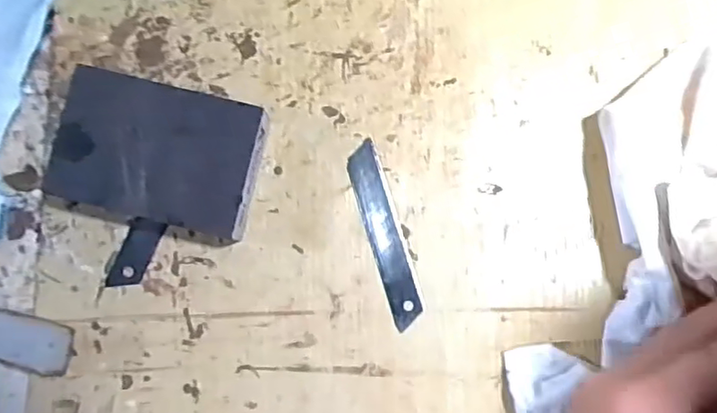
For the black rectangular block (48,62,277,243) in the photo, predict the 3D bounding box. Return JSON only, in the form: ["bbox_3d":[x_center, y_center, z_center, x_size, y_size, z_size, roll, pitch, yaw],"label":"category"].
[{"bbox_3d":[-0.106,-0.026,0.319,0.103,0.033,0.073,13,85,3],"label":"black rectangular block"}]

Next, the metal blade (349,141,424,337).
[{"bbox_3d":[0.015,0.015,0.326,0.018,0.004,0.099,-17,84,1],"label":"metal blade"}]

